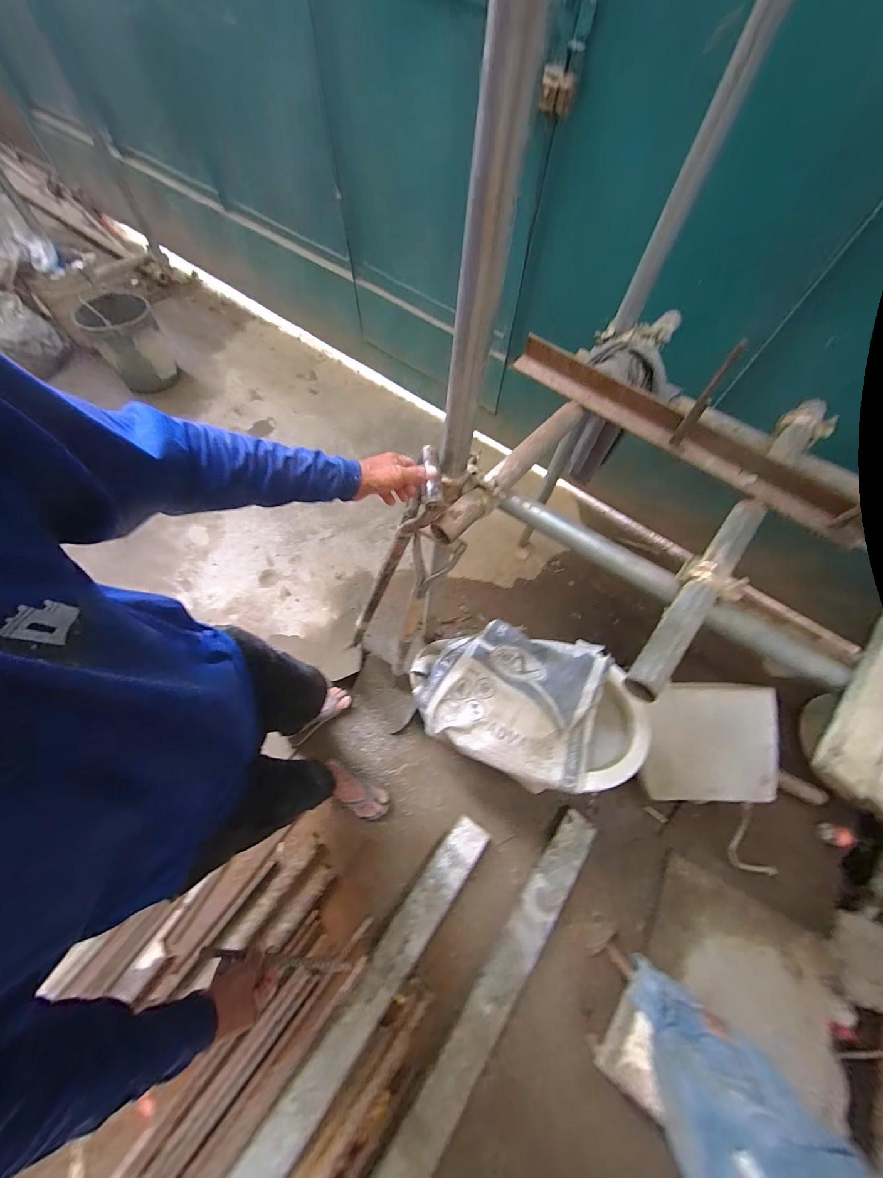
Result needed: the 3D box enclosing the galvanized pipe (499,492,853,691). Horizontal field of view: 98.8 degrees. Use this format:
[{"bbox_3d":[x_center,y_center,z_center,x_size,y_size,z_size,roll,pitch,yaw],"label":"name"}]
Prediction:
[{"bbox_3d":[0.385,-0.014,0.677,0.613,0.049,0.056,32,69,11],"label":"galvanized pipe"}]

